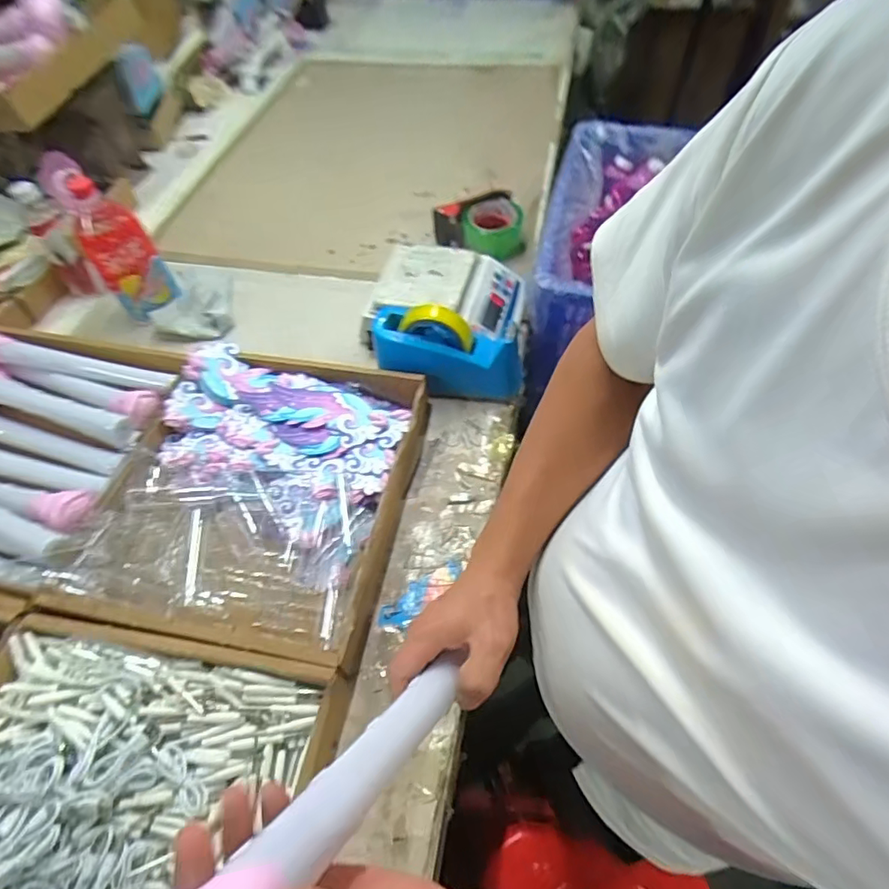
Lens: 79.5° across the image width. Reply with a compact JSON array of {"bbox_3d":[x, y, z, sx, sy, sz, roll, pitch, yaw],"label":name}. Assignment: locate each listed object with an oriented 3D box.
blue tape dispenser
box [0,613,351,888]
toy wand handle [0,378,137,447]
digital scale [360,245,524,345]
[{"bbox_3d":[0.007,-0.131,0.734,0.204,0.122,0.077,5,55,5],"label":"blue tape dispenser"},{"bbox_3d":[-0.303,0.358,0.439,0.347,0.047,0.374,7,55,7],"label":"box"},{"bbox_3d":[-0.556,-0.063,0.717,0.319,0.060,0.055,12,56,10],"label":"toy wand handle"},{"bbox_3d":[0.001,-0.229,0.841,0.239,0.083,0.174,6,55,6],"label":"digital scale"}]

